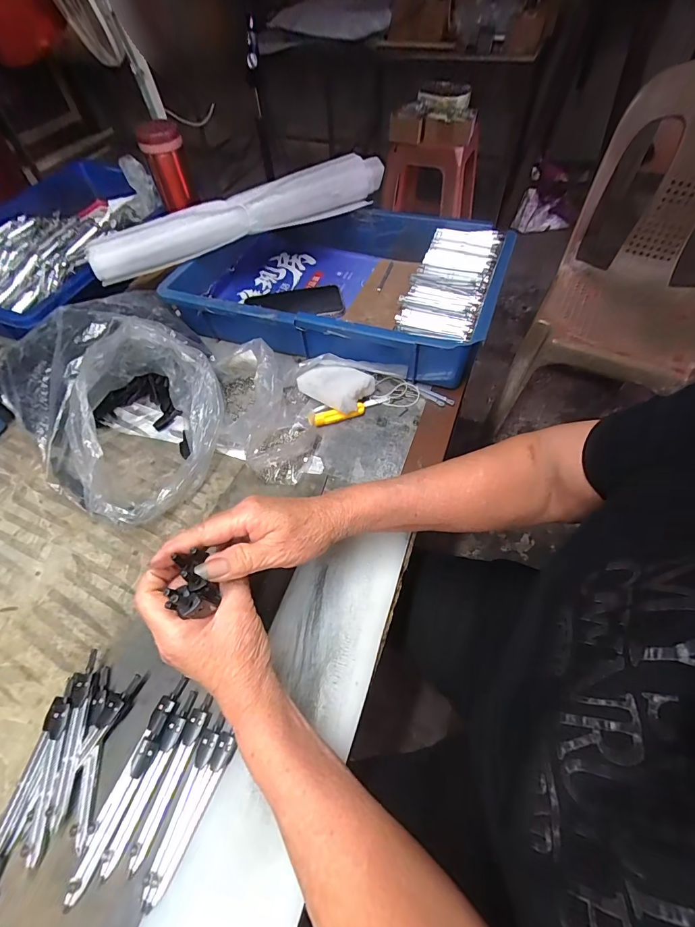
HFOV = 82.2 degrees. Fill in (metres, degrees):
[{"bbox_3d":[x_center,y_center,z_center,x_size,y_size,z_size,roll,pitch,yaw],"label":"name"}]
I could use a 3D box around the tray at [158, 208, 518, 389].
[{"bbox_3d":[-0.018,-0.262,0.584,0.444,0.090,0.273,15,58,12],"label":"tray"}]

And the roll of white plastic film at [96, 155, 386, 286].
[{"bbox_3d":[-0.147,-0.358,0.575,0.435,0.060,0.053,-23,58,-13],"label":"roll of white plastic film"}]

